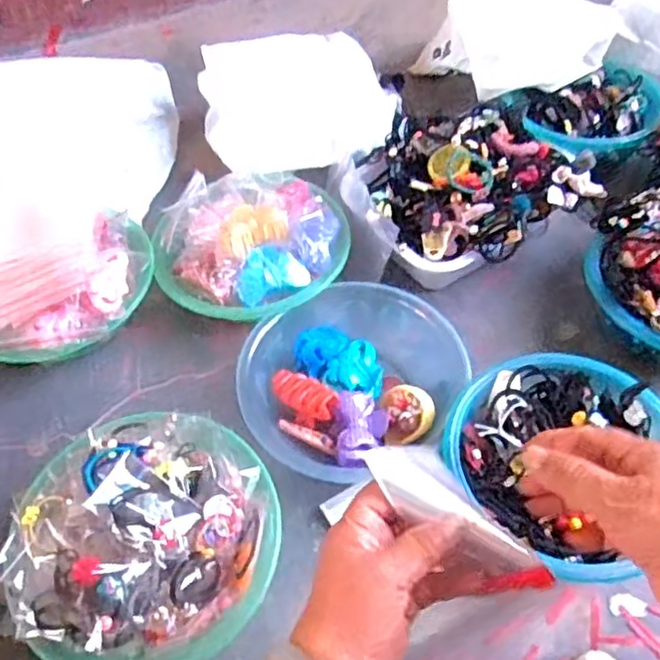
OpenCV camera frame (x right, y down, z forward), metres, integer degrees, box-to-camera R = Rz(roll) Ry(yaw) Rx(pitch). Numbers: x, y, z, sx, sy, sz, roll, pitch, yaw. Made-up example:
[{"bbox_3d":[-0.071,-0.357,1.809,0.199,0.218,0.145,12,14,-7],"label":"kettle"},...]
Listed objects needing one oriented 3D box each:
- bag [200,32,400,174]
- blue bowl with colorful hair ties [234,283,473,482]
[{"bbox_3d":[-0.044,-0.346,0.986,0.285,0.082,0.223,-11,53,-5],"label":"bag"},{"bbox_3d":[0.019,0.054,0.727,0.238,0.080,0.208,-27,56,-16],"label":"blue bowl with colorful hair ties"}]

